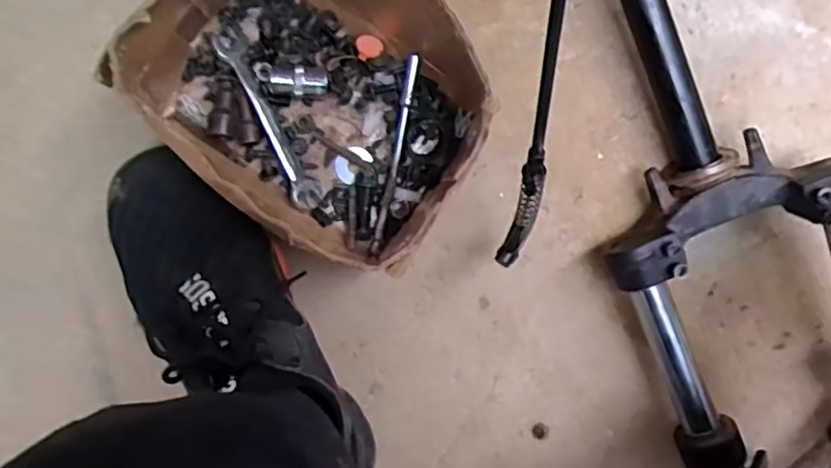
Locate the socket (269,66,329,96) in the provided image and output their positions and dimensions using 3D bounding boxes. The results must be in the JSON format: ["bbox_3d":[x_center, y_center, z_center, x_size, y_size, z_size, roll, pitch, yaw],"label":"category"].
[{"bbox_3d":[-0.080,-0.105,0.439,0.039,0.019,0.018,7,94,-5],"label":"socket"}]

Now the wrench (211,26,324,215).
[{"bbox_3d":[-0.101,-0.078,0.445,0.019,0.013,0.131,-26,96,-2],"label":"wrench"}]

